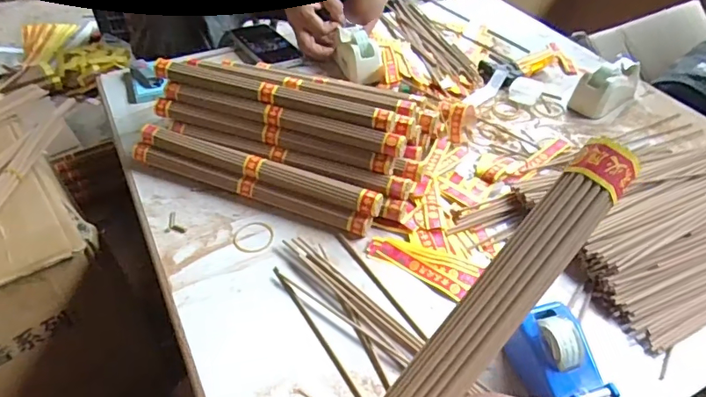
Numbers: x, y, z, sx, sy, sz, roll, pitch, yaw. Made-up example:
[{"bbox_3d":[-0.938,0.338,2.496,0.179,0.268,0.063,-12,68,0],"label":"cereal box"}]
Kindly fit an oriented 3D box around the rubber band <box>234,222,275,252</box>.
[{"bbox_3d":[-0.113,0.043,0.576,0.044,0.004,0.045,-6,45,-8],"label":"rubber band"}]

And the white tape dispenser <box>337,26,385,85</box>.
[{"bbox_3d":[0.009,-0.232,0.823,0.054,0.064,0.110,-14,46,-15],"label":"white tape dispenser"}]

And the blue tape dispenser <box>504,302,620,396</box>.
[{"bbox_3d":[0.177,0.143,0.435,0.058,0.057,0.097,-9,45,-11],"label":"blue tape dispenser"}]

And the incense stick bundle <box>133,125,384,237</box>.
[{"bbox_3d":[-0.119,-0.027,0.615,0.320,0.045,0.051,17,46,16],"label":"incense stick bundle"}]

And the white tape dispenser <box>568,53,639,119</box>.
[{"bbox_3d":[0.387,-0.171,0.773,0.123,0.059,0.058,-32,53,-29],"label":"white tape dispenser"}]

